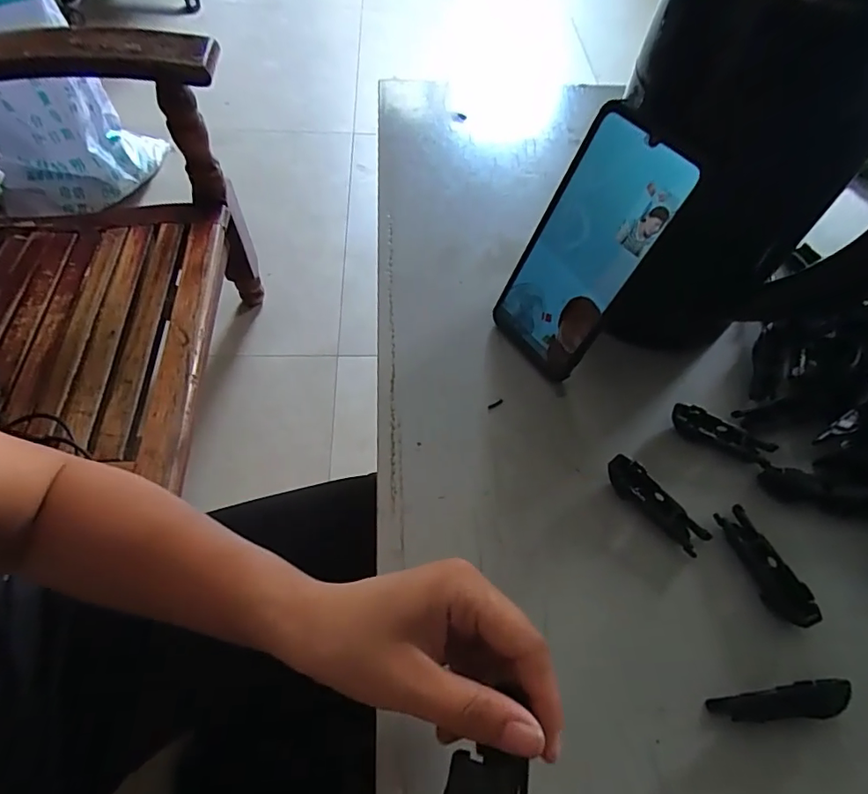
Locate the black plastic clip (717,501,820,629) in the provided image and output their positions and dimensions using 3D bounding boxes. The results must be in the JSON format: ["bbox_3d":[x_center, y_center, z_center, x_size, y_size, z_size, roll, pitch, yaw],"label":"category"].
[{"bbox_3d":[0.202,0.102,0.310,0.020,0.014,0.071,-20,62,-12],"label":"black plastic clip"}]

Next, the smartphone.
[{"bbox_3d":[0.093,-0.089,0.333,0.006,0.167,0.075,-27,63,-38],"label":"smartphone"}]

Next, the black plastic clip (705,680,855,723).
[{"bbox_3d":[0.185,0.164,0.270,0.070,0.015,0.016,-6,60,-4],"label":"black plastic clip"}]

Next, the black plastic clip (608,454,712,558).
[{"bbox_3d":[0.143,0.068,0.327,0.020,0.017,0.071,-38,67,-21],"label":"black plastic clip"}]

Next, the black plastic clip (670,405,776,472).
[{"bbox_3d":[0.201,0.025,0.352,0.072,0.018,0.023,24,62,13],"label":"black plastic clip"}]

